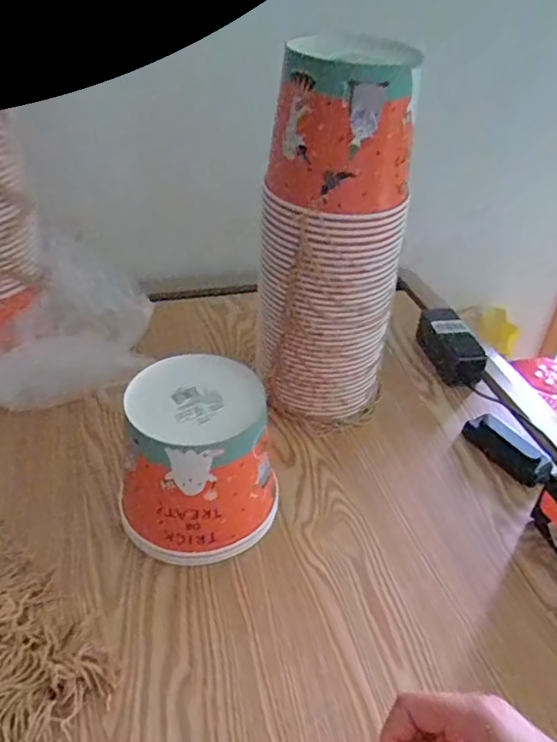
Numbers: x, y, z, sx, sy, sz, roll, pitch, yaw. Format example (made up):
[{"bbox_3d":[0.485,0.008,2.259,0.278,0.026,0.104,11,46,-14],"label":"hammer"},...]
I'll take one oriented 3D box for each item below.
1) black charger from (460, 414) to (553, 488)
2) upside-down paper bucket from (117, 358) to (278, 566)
[{"bbox_3d":[0.279,0.094,0.688,0.035,0.038,0.115,-19,43,-27],"label":"black charger"},{"bbox_3d":[-0.073,0.086,0.564,0.142,0.149,0.137,3,38,-2],"label":"upside-down paper bucket"}]

